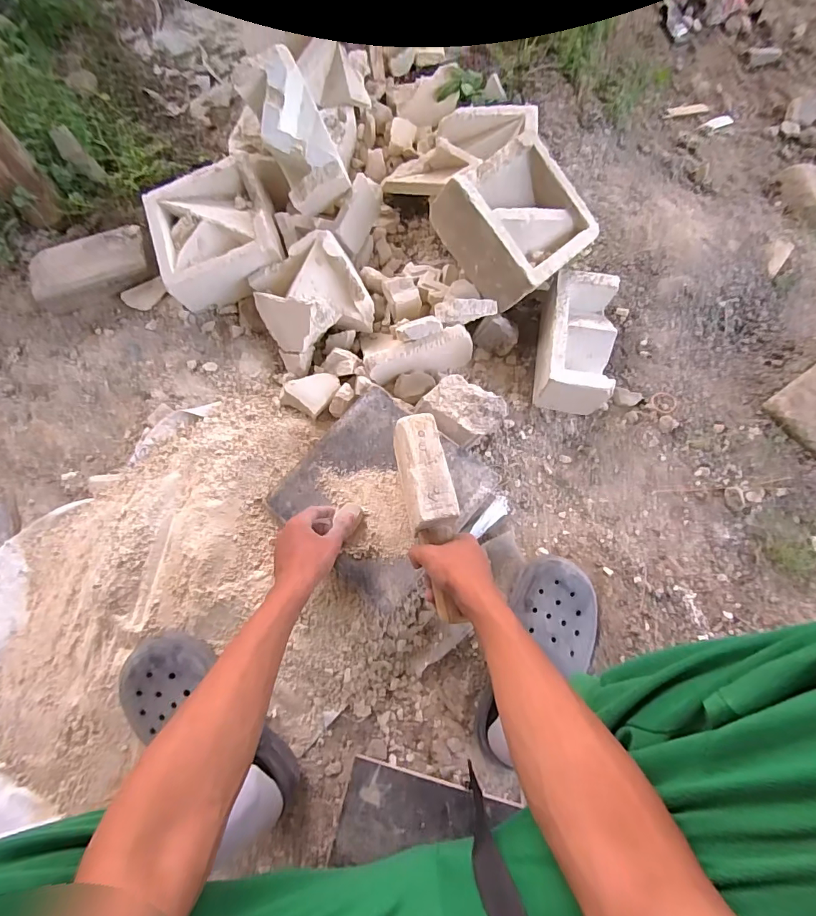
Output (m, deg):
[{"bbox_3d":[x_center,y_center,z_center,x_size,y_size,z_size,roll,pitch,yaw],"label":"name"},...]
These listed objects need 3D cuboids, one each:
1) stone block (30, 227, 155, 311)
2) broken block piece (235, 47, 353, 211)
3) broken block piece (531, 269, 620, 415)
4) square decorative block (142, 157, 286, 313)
[{"bbox_3d":[-0.585,-0.351,0.848,0.217,0.068,0.102,-18,72,-4],"label":"stone block"},{"bbox_3d":[-0.181,-0.529,0.739,0.110,0.088,0.206,-25,101,-6],"label":"broken block piece"},{"bbox_3d":[0.275,-0.190,0.726,0.111,0.086,0.198,9,72,5],"label":"broken block piece"},{"bbox_3d":[-0.336,-0.384,0.808,0.206,0.119,0.211,-17,72,-3],"label":"square decorative block"}]

